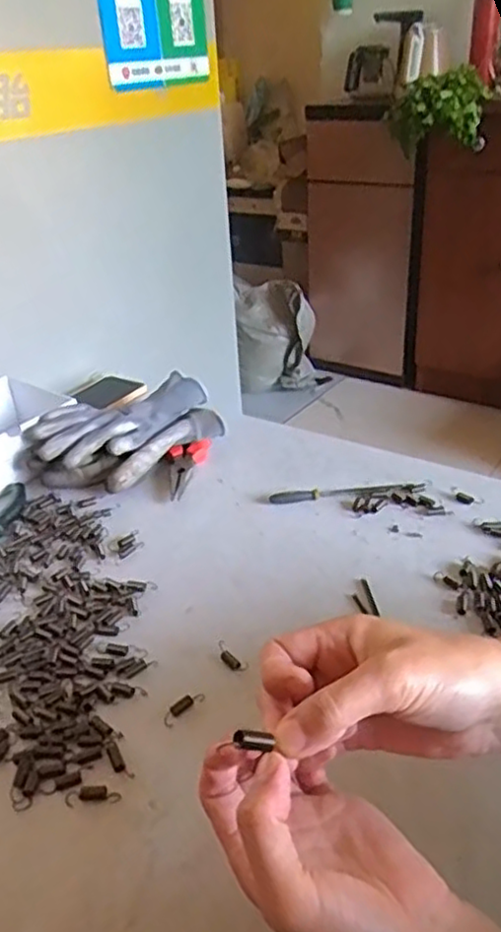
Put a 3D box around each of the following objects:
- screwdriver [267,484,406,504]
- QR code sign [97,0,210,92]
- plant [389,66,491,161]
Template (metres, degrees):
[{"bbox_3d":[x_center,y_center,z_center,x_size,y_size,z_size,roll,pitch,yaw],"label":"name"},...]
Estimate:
[{"bbox_3d":[0.091,0.030,0.733,0.139,0.013,0.020,-1,31,1],"label":"screwdriver"},{"bbox_3d":[-0.128,-0.589,0.926,0.010,0.144,0.219,29,43,26],"label":"QR code sign"},{"bbox_3d":[0.390,-0.747,1.453,0.172,0.151,0.142,-2,31,2],"label":"plant"}]

